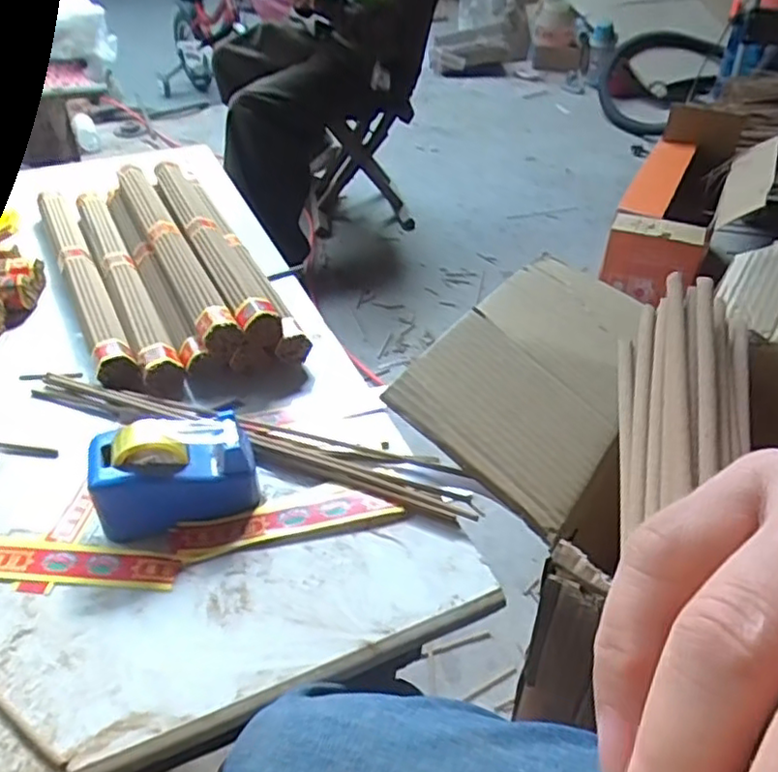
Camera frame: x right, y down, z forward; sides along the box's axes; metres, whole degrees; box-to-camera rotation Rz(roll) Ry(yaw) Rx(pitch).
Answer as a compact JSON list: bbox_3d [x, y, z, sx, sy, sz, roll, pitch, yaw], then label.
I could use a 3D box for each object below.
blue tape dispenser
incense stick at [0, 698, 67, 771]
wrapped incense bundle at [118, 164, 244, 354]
[{"bbox_3d":[-0.140,0.056,0.435,0.100,0.057,0.054,-11,45,-13],"label":"blue tape dispenser"},{"bbox_3d":[-0.199,0.170,0.345,0.095,0.004,0.006,25,50,24],"label":"incense stick"},{"bbox_3d":[-0.207,-0.131,0.630,0.030,0.035,0.326,-19,45,-22],"label":"wrapped incense bundle"}]

